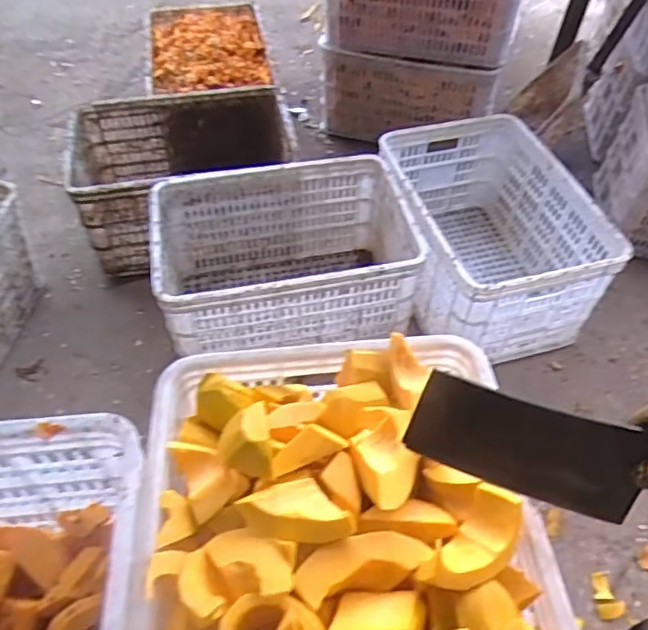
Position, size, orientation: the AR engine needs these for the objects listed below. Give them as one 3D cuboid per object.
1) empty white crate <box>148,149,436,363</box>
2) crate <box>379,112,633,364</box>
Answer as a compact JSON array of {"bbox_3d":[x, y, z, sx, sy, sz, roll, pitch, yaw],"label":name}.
[{"bbox_3d":[-0.090,-0.110,1.296,0.534,0.318,0.384,-7,53,-6],"label":"empty white crate"},{"bbox_3d":[0.372,-0.196,1.371,0.396,0.280,0.584,-9,53,-8],"label":"crate"}]

